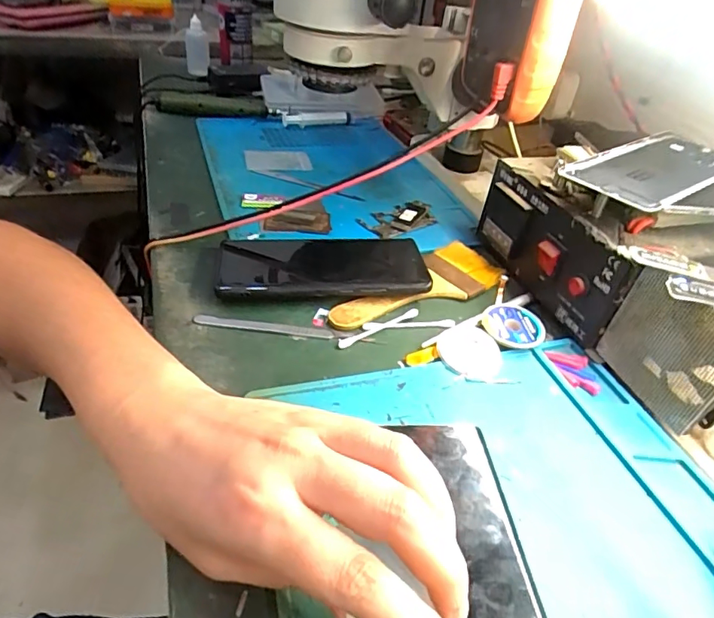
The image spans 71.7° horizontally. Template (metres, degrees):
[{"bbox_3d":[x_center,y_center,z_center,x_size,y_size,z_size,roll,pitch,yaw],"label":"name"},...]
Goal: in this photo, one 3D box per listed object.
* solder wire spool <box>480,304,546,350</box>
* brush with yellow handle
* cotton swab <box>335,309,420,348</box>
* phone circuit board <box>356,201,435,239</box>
[{"bbox_3d":[0.117,0.013,0.372,0.046,0.010,0.046,4,39,-3],"label":"solder wire spool"},{"bbox_3d":[0.048,-0.018,0.409,0.163,0.009,0.060,-22,47,-31],"label":"brush with yellow handle"},{"bbox_3d":[0.016,0.014,0.365,0.071,0.005,0.007,-20,45,-29],"label":"cotton swab"},{"bbox_3d":[0.042,-0.091,0.499,0.081,0.010,0.045,-16,44,-25],"label":"phone circuit board"}]

